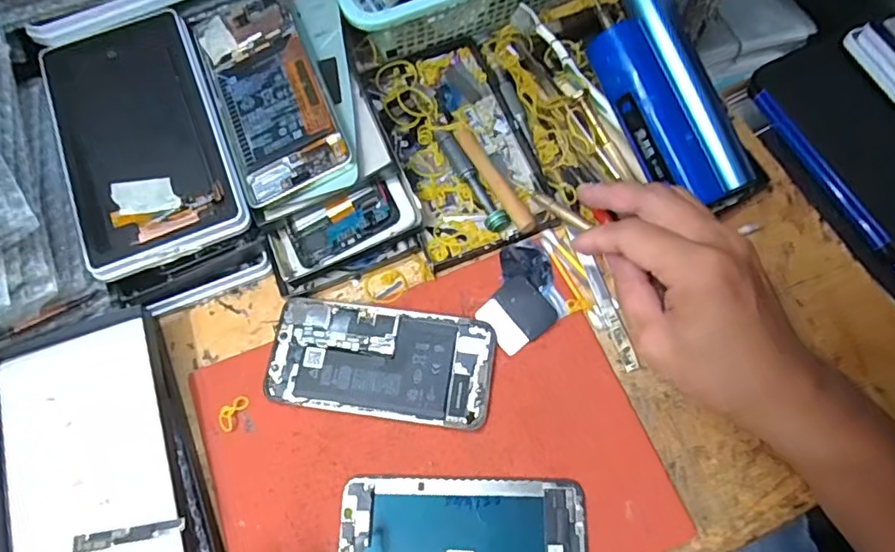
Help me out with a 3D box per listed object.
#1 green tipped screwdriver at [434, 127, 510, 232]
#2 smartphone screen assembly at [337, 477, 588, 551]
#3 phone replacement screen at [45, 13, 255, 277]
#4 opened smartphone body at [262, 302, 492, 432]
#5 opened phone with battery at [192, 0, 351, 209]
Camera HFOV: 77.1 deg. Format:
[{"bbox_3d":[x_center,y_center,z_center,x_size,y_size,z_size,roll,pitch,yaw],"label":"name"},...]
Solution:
[{"bbox_3d":[0.015,-0.068,0.389,0.015,0.010,0.086,-29,71,-7],"label":"green tipped screwdriver"},{"bbox_3d":[0.008,0.148,0.313,0.136,0.011,0.065,0,71,2],"label":"smartphone screen assembly"},{"bbox_3d":[-0.201,-0.092,0.364,0.099,0.008,0.174,-21,72,-6],"label":"phone replacement screen"},{"bbox_3d":[-0.042,0.054,0.353,0.138,0.006,0.066,7,70,6],"label":"opened smartphone body"},{"bbox_3d":[-0.121,-0.129,0.376,0.071,0.007,0.160,-21,70,-5],"label":"opened phone with battery"}]

